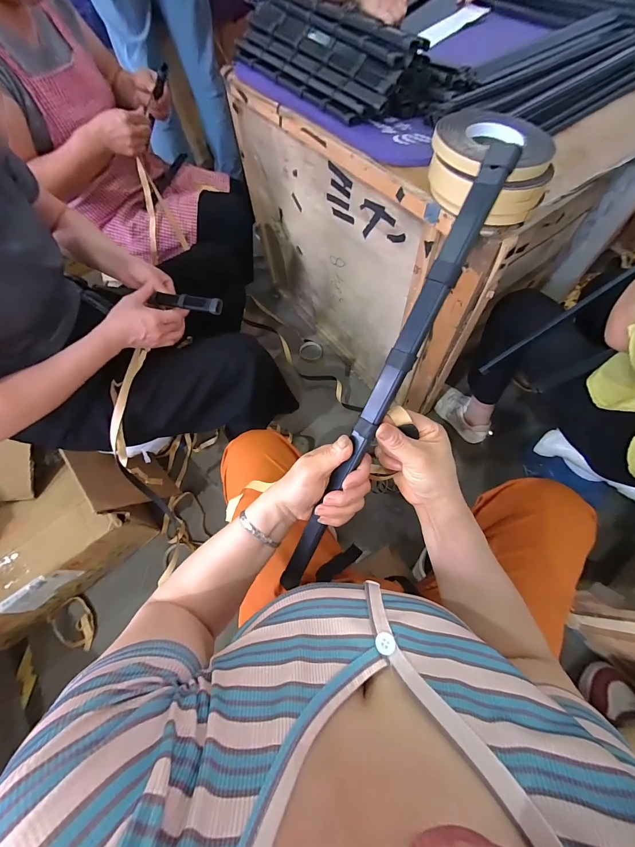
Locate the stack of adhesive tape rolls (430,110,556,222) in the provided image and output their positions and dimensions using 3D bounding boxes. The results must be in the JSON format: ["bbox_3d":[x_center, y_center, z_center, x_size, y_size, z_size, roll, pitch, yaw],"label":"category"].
[{"bbox_3d":[0.247,-0.370,0.459,0.154,0.066,0.172,-10,64,-1],"label":"stack of adhesive tape rolls"}]

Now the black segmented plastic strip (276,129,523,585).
[{"bbox_3d":[0.050,-0.005,0.298,0.024,0.010,0.440,29,111,16],"label":"black segmented plastic strip"}]

